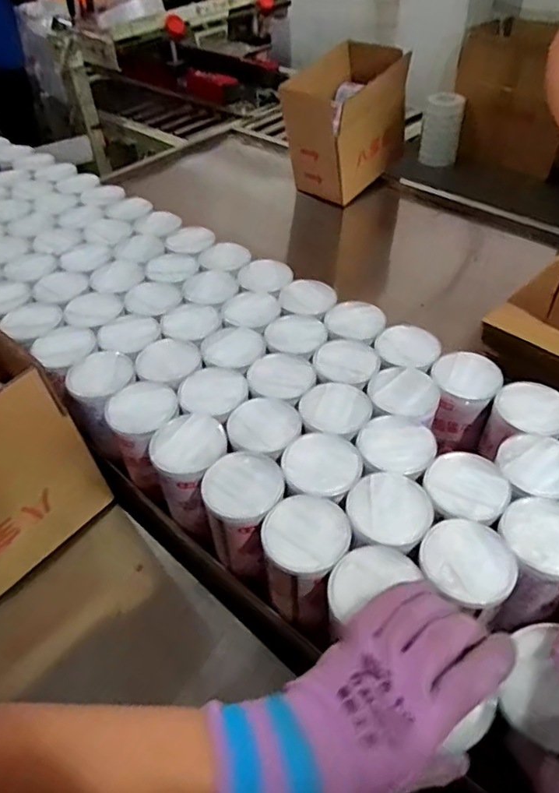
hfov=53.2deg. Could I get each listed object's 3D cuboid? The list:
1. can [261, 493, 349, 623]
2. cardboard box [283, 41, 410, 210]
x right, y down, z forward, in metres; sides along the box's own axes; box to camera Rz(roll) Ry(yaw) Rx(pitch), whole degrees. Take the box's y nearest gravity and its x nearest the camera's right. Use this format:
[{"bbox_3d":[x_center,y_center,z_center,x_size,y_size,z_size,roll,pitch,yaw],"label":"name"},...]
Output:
[{"bbox_3d":[0.021,0.130,0.442,0.064,0.091,0.070,-1,49,1],"label":"can"},{"bbox_3d":[0.137,-0.512,1.049,0.136,0.210,0.219,29,56,25],"label":"cardboard box"}]

